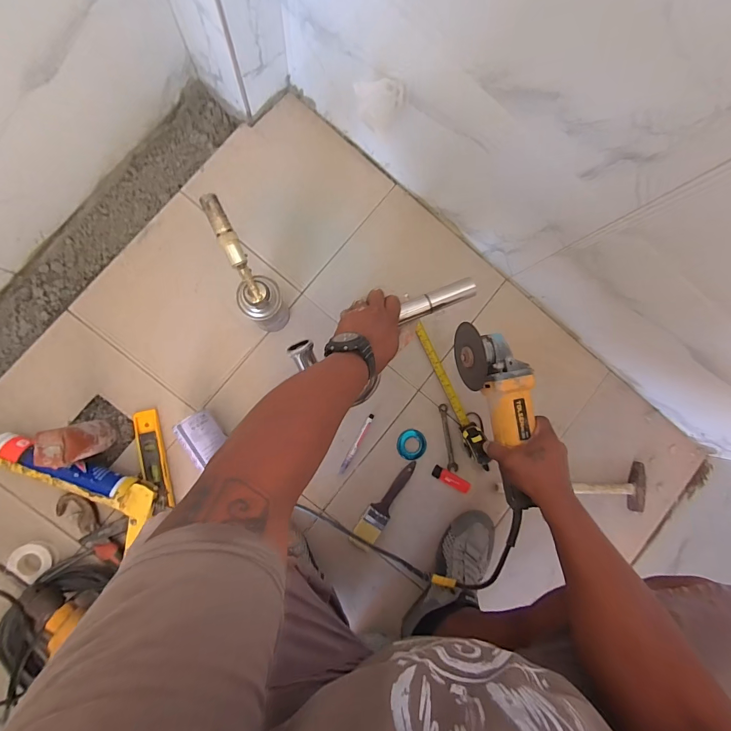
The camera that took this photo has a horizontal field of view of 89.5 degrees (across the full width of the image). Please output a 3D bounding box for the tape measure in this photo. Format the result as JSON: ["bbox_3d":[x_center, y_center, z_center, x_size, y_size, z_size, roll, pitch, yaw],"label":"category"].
[{"bbox_3d":[0.182,0.061,0.720,0.053,0.067,0.326,-23,90,-8],"label":"tape measure"}]

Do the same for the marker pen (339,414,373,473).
[{"bbox_3d":[-0.016,0.154,0.719,0.015,0.007,0.128,28,84,-5],"label":"marker pen"}]

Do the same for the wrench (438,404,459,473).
[{"bbox_3d":[0.168,0.146,0.748,0.019,0.004,0.135,-9,88,-8],"label":"wrench"}]

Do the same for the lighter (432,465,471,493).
[{"bbox_3d":[0.173,0.229,0.741,0.081,0.008,0.026,29,84,-5],"label":"lighter"}]

